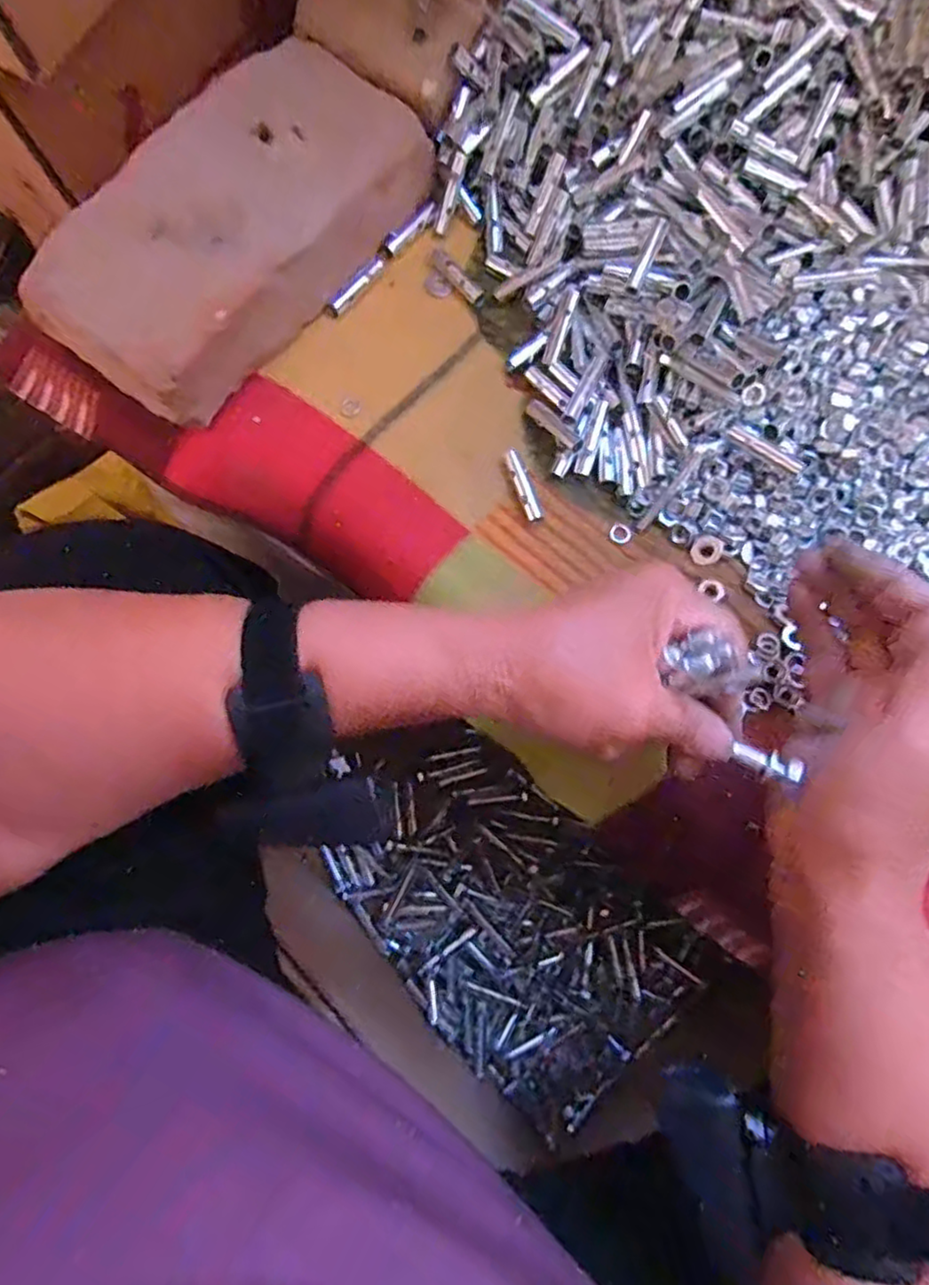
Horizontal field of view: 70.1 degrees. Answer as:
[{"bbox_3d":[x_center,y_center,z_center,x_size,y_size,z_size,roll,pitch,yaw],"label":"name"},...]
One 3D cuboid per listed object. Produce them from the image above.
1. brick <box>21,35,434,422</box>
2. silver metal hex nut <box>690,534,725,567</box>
[{"bbox_3d":[-0.131,-0.240,0.388,0.113,0.053,0.231,37,80,7],"label":"brick"},{"bbox_3d":[0.136,-0.052,0.372,0.017,0.006,0.016,-39,81,-8],"label":"silver metal hex nut"}]

